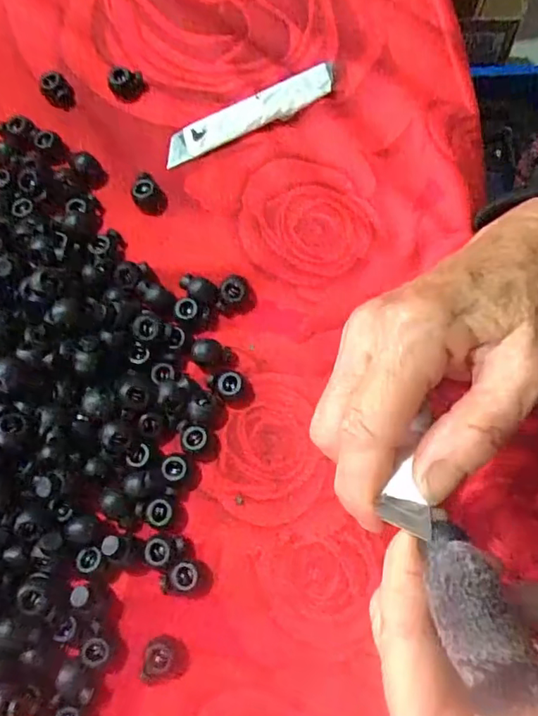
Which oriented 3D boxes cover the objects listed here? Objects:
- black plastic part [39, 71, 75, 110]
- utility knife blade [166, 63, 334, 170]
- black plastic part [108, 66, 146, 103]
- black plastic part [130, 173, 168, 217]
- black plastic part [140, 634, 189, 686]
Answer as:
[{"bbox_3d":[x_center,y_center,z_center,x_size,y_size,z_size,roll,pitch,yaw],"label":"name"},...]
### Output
[{"bbox_3d":[-0.121,-0.153,0.318,0.016,0.012,0.016,-1,72,4],"label":"black plastic part"},{"bbox_3d":[-0.011,-0.136,0.306,0.101,0.008,0.019,-25,72,-4],"label":"utility knife blade"},{"bbox_3d":[-0.081,-0.156,0.316,0.019,0.013,0.015,-28,72,-5],"label":"black plastic part"},{"bbox_3d":[-0.064,-0.086,0.295,0.015,0.011,0.020,-33,73,-7],"label":"black plastic part"},{"bbox_3d":[-0.045,0.129,0.238,0.017,0.012,0.017,-1,72,4],"label":"black plastic part"}]

